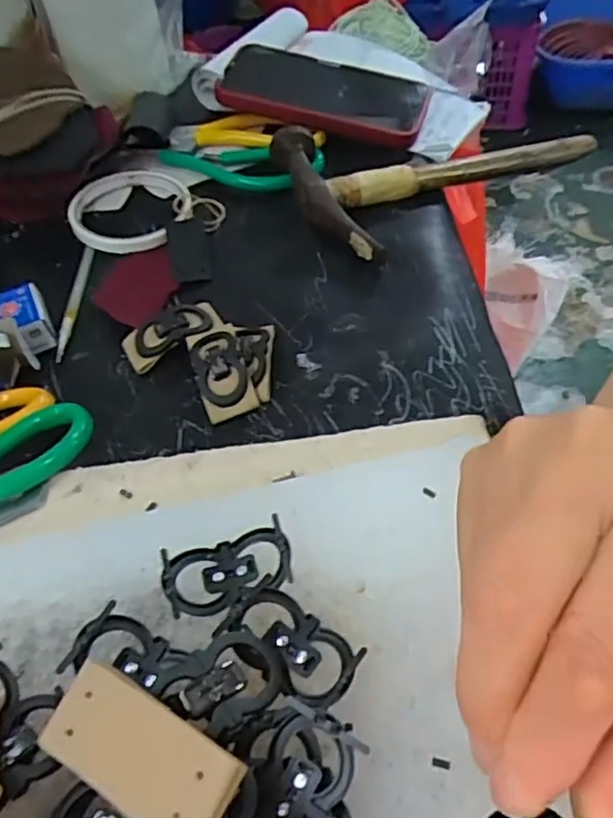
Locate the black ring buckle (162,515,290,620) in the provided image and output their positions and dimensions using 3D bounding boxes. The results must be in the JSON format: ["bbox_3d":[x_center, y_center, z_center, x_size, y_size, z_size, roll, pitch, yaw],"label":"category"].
[{"bbox_3d":[-0.030,0.060,0.246,0.047,0.010,0.026,-13,51,-6],"label":"black ring buckle"}]

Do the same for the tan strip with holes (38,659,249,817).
[{"bbox_3d":[-0.050,0.099,0.190,0.065,0.004,0.028,17,64,31],"label":"tan strip with holes"}]

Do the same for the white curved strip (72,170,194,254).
[{"bbox_3d":[-0.124,-0.147,0.469,0.082,0.012,0.086,-7,50,-1],"label":"white curved strip"}]

